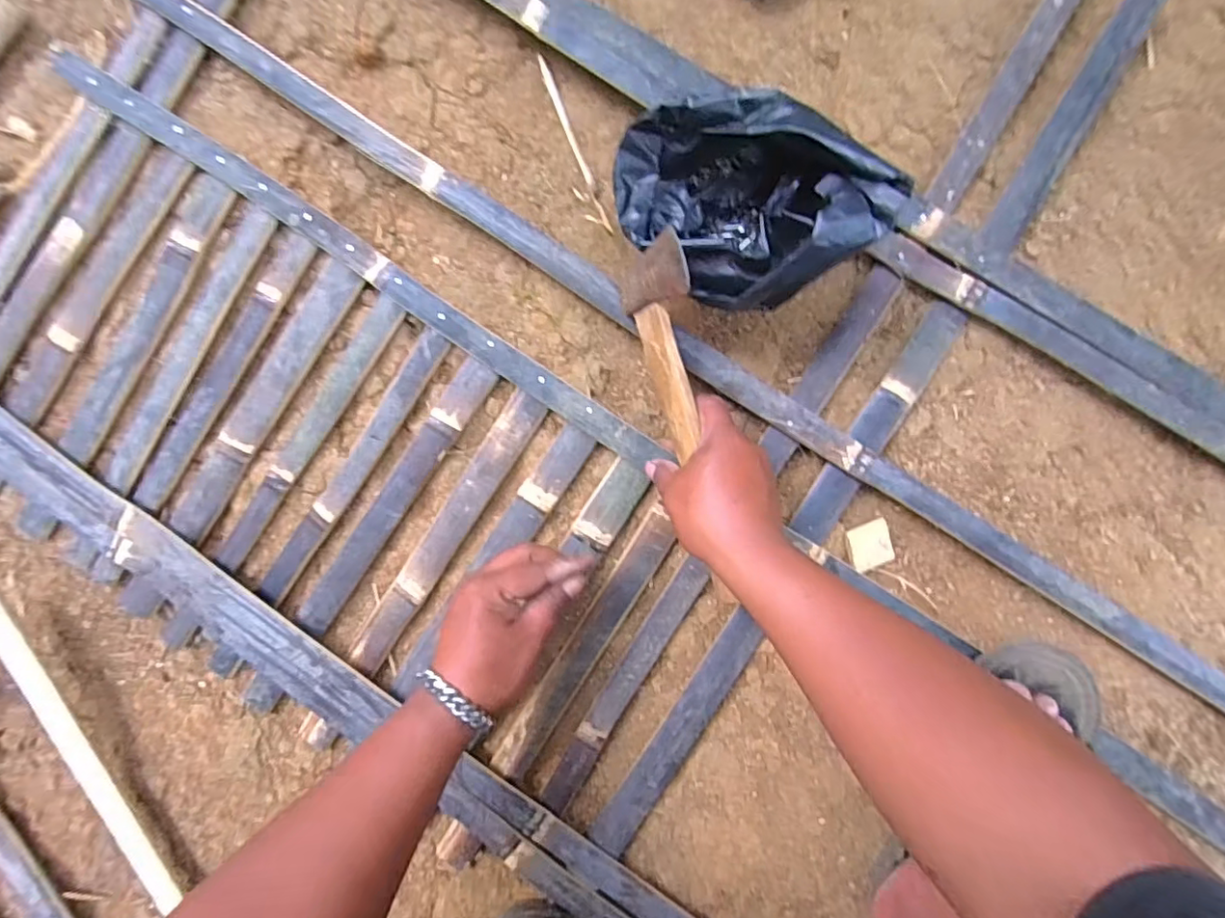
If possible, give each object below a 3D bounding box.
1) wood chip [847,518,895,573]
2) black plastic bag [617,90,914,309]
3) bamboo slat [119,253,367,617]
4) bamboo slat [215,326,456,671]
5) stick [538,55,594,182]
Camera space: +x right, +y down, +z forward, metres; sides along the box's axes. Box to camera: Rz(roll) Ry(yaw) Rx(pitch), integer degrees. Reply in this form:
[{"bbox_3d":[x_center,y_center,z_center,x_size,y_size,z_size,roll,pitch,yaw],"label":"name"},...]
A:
[{"bbox_3d":[0.220,0.074,0.487,0.035,0.009,0.037,-21,89,4],"label":"wood chip"},{"bbox_3d":[0.088,-0.187,0.428,0.178,0.139,0.120,44,93,3],"label":"black plastic bag"},{"bbox_3d":[-0.346,-0.014,0.523,0.039,0.007,0.381,33,92,3],"label":"bamboo slat"},{"bbox_3d":[-0.261,0.046,0.518,0.032,0.008,0.375,33,92,3],"label":"bamboo slat"},{"bbox_3d":[-0.043,-0.307,0.518,0.008,0.004,0.127,-21,89,4],"label":"stick"}]

